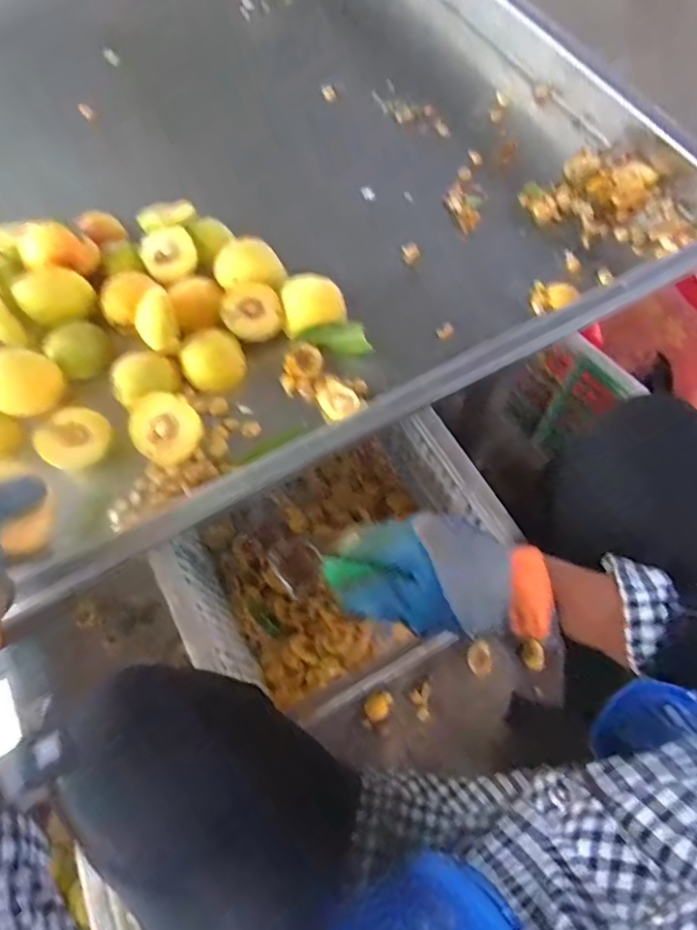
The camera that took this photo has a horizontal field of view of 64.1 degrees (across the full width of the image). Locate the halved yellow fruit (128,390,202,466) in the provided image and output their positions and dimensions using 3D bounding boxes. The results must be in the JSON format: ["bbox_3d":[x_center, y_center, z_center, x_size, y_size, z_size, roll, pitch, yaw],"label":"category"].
[{"bbox_3d":[-0.157,-0.030,0.487,0.060,0.025,0.061,0,82,2],"label":"halved yellow fruit"}]

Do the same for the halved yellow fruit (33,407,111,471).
[{"bbox_3d":[-0.241,-0.021,0.494,0.054,0.022,0.057,6,71,-17],"label":"halved yellow fruit"}]

